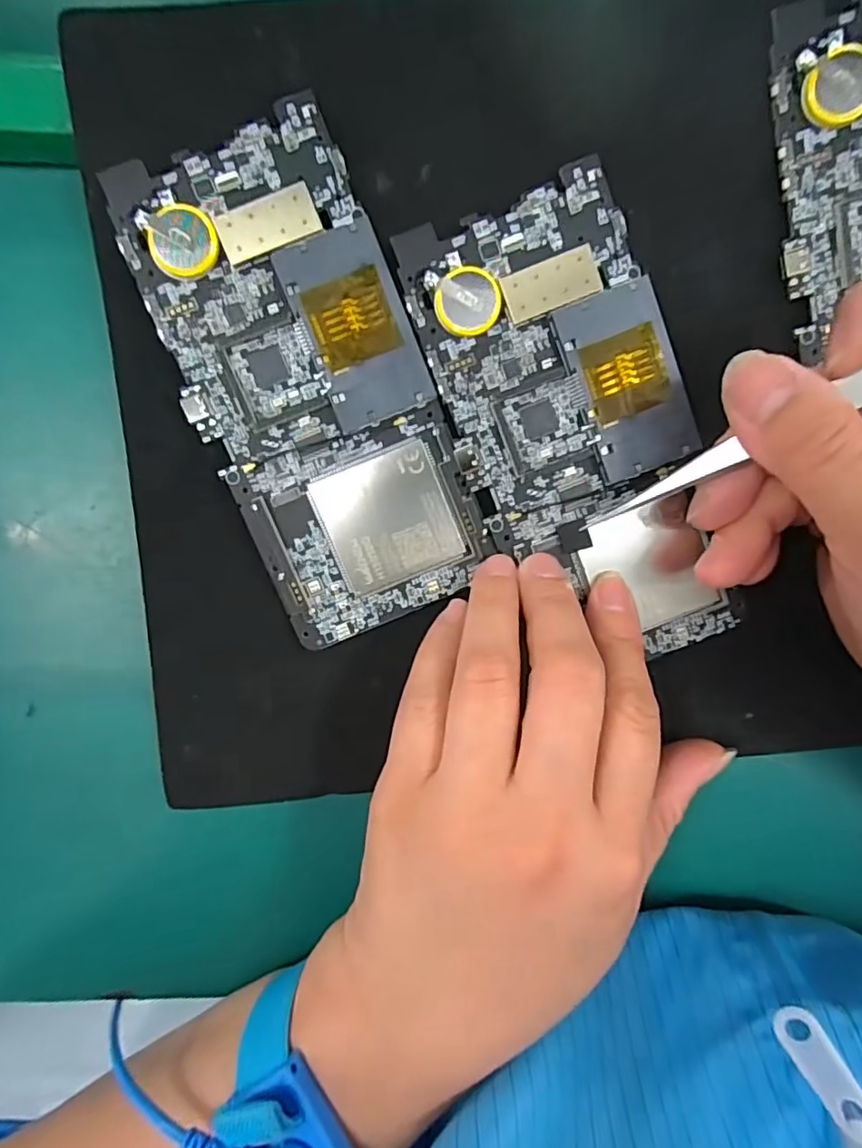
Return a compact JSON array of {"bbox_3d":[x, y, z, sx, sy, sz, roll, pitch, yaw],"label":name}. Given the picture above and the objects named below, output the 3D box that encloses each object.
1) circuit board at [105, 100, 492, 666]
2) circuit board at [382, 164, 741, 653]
[{"bbox_3d":[-0.037,-0.058,0.183,0.074,0.008,0.151,-23,92,-1],"label":"circuit board"},{"bbox_3d":[0.048,-0.044,0.190,0.072,0.011,0.151,-21,97,2],"label":"circuit board"}]

